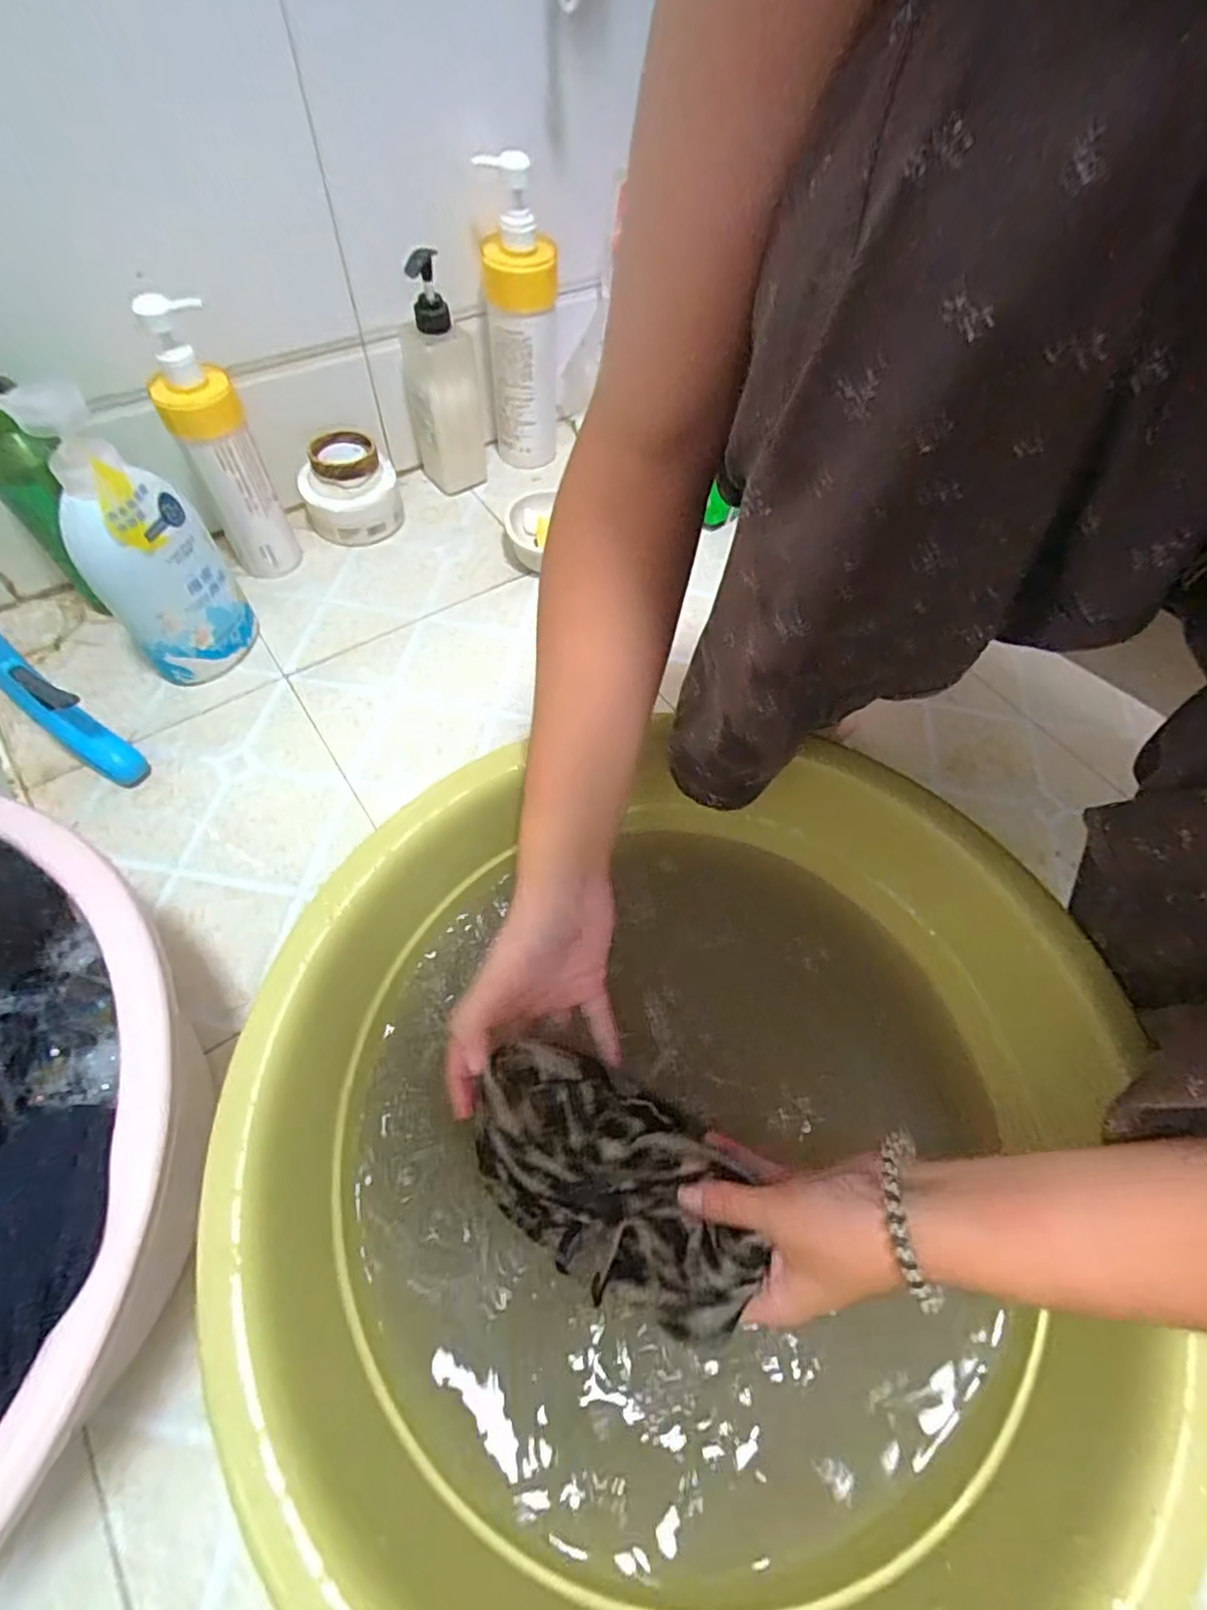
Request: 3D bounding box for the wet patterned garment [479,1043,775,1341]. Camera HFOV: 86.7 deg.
[{"bbox_3d":[0.001,0.195,0.335,0.157,0.048,0.086,32,63,15],"label":"wet patterned garment"}]

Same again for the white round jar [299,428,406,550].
[{"bbox_3d":[-0.285,-0.356,0.721,0.100,0.078,0.096,2,59,-3],"label":"white round jar"}]

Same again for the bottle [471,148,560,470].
[{"bbox_3d":[-0.092,-0.542,0.728,0.078,0.270,0.079,-3,60,-6],"label":"bottle"}]

